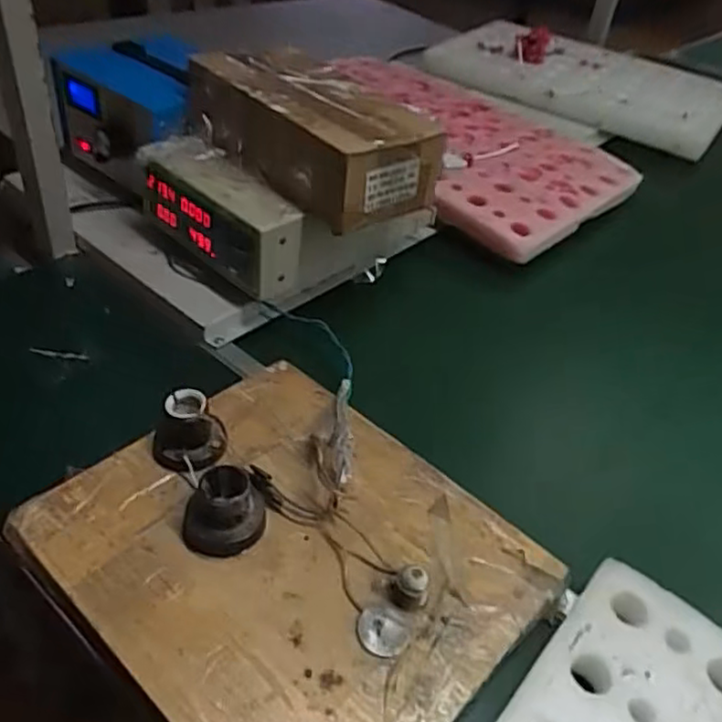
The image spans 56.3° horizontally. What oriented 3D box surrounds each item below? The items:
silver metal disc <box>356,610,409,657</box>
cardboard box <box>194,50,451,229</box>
[{"bbox_3d":[0.015,0.187,0.465,0.037,0.004,0.032,22,43,15],"label":"silver metal disc"},{"bbox_3d":[-0.064,-0.246,0.723,0.277,0.092,0.127,35,48,28],"label":"cardboard box"}]

